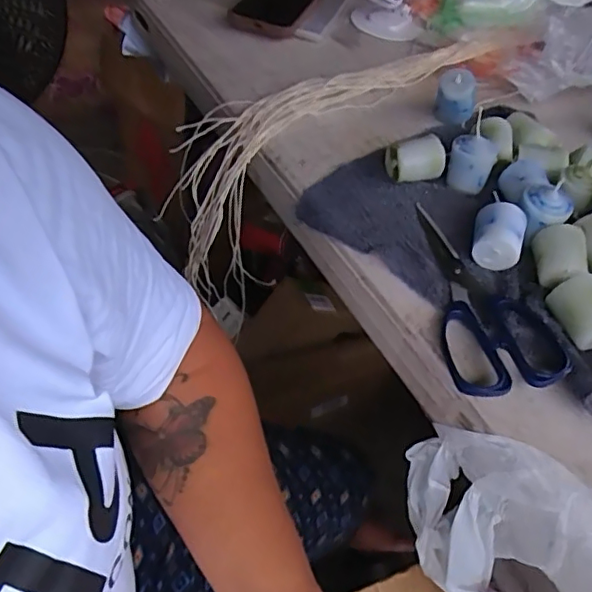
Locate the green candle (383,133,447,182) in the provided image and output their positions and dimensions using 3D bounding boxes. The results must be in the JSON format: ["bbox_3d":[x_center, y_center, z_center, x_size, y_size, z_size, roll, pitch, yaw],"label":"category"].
[{"bbox_3d":[0.104,-0.121,0.495,0.046,0.034,0.032,-8,50,-13],"label":"green candle"}]

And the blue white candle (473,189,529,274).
[{"bbox_3d":[0.158,-0.049,0.439,0.036,0.035,0.040,15,49,7],"label":"blue white candle"}]

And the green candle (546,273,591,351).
[{"bbox_3d":[0.201,0.011,0.395,0.032,0.028,0.045,-10,51,-15],"label":"green candle"}]

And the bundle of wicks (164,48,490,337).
[{"bbox_3d":[0.026,-0.151,0.674,0.410,0.242,0.102,-30,58,-29],"label":"bundle of wicks"}]

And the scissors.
[{"bbox_3d":[0.142,-0.003,0.416,0.078,0.014,0.178,5,48,-3],"label":"scissors"}]

